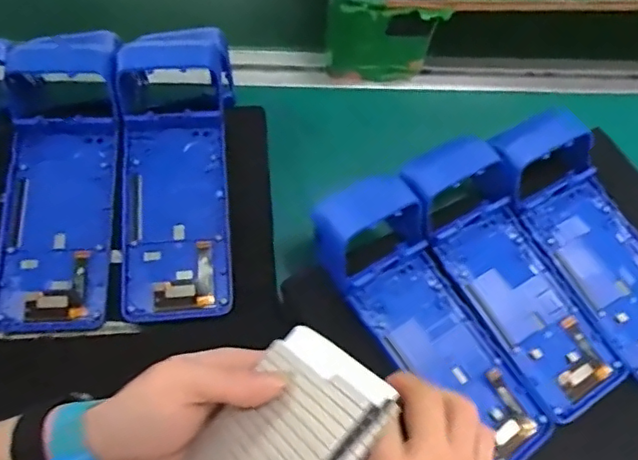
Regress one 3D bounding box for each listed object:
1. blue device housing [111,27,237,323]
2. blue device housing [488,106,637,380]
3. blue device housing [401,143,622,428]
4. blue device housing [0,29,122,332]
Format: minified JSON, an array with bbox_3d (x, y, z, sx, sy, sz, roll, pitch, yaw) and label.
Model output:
[{"bbox_3d":[-0.114,-0.052,0.460,0.087,0.065,0.242,-2,69,-2],"label":"blue device housing"},{"bbox_3d":[0.231,0.005,0.472,0.084,0.046,0.222,-28,72,-12],"label":"blue device housing"},{"bbox_3d":[0.151,0.033,0.451,0.080,0.051,0.218,-28,72,-12],"label":"blue device housing"},{"bbox_3d":[-0.207,-0.048,0.447,0.093,0.050,0.243,-3,69,-3],"label":"blue device housing"}]

